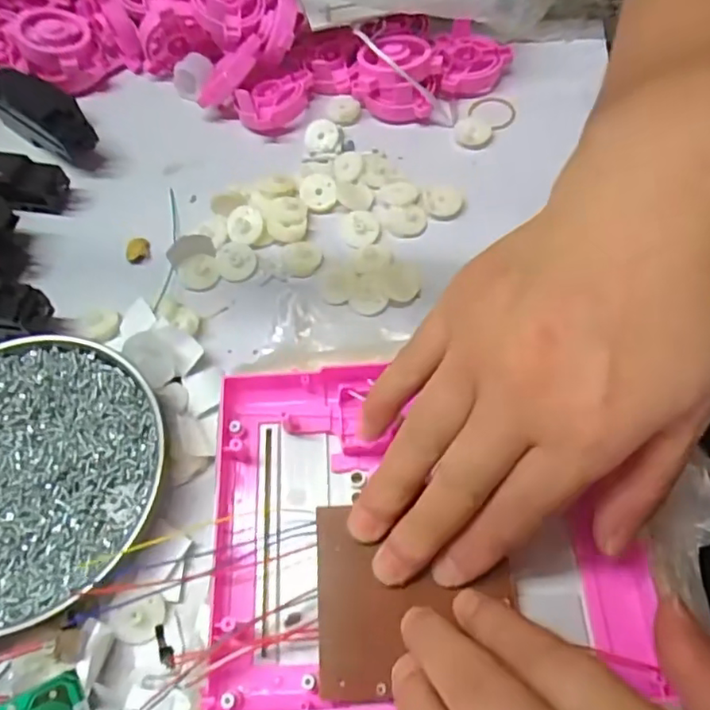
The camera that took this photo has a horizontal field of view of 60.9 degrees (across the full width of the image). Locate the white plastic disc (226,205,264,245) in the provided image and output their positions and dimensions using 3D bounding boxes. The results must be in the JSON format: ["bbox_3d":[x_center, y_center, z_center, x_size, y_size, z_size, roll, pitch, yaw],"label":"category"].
[{"bbox_3d":[-0.065,-0.077,0.357,0.021,0.004,0.024,-18,81,4],"label":"white plastic disc"}]

